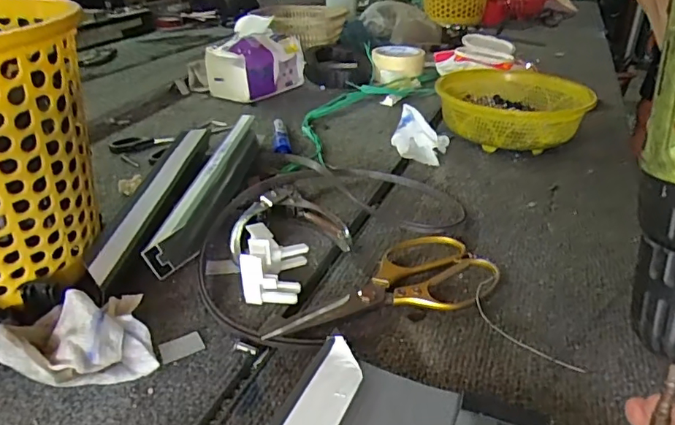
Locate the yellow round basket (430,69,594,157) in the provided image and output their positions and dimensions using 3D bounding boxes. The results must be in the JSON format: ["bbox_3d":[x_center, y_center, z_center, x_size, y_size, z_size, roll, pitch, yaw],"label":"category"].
[{"bbox_3d":[0.227,-0.132,0.679,0.182,0.066,0.184,0,29,0],"label":"yellow round basket"}]

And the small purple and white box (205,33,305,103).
[{"bbox_3d":[-0.134,-0.240,0.834,0.098,0.086,0.140,17,34,28],"label":"small purple and white box"}]

